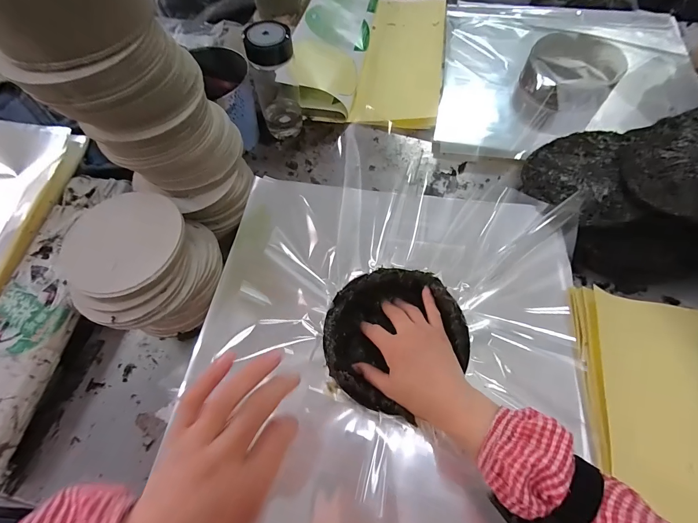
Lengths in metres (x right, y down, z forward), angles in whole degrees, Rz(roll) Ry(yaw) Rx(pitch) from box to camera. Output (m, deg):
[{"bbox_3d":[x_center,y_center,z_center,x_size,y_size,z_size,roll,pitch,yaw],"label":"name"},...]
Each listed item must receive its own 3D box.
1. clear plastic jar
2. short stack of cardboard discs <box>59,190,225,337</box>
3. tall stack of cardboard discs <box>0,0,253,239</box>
[{"bbox_3d":[-0.134,-0.333,0.605,0.077,0.190,0.093,-12,63,-5],"label":"clear plastic jar"},{"bbox_3d":[-0.266,0.008,0.451,0.136,0.119,0.176,15,64,9],"label":"short stack of cardboard discs"},{"bbox_3d":[-0.261,-0.222,0.382,0.172,0.427,0.187,-35,67,-15],"label":"tall stack of cardboard discs"}]

